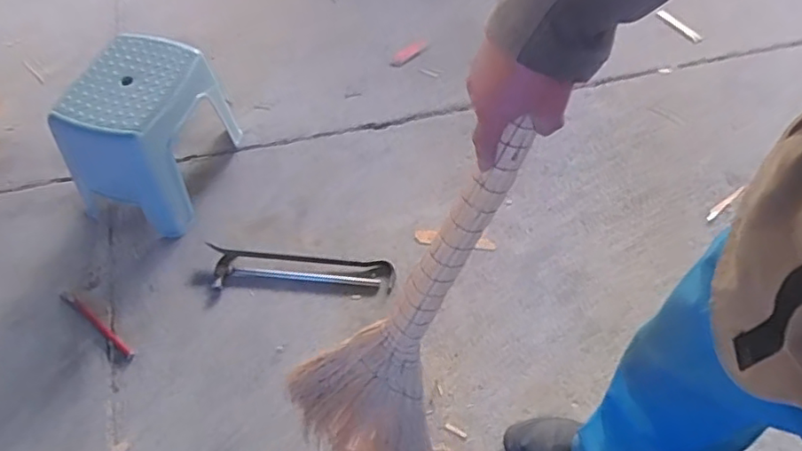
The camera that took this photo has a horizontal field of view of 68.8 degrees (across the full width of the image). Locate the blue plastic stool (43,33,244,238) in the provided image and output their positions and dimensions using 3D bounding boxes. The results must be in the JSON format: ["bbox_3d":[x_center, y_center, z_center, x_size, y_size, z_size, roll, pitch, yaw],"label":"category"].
[{"bbox_3d":[-0.567,-0.212,1.312,0.249,0.316,0.332,14,56,10],"label":"blue plastic stool"}]

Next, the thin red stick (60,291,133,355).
[{"bbox_3d":[-0.638,0.206,1.228,0.212,0.017,0.019,31,61,20],"label":"thin red stick"}]

